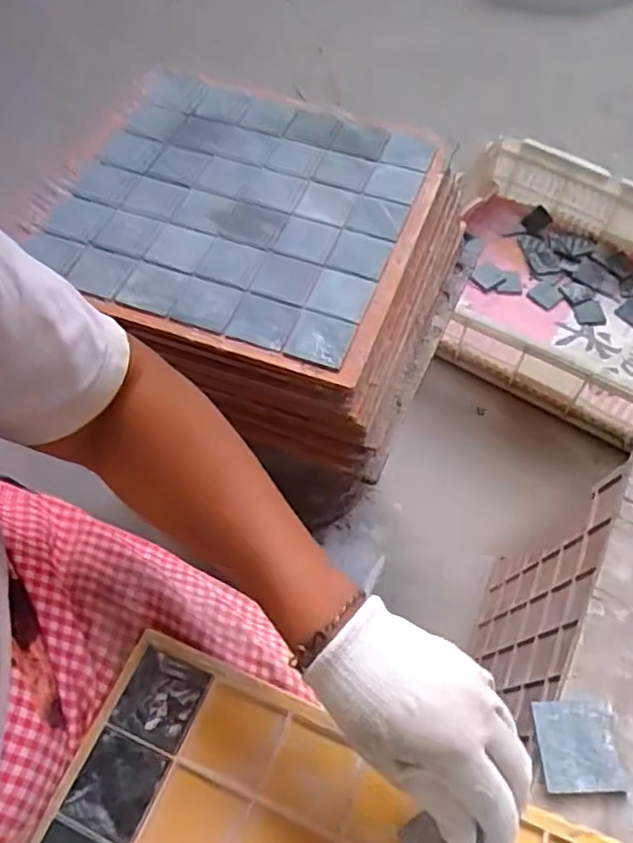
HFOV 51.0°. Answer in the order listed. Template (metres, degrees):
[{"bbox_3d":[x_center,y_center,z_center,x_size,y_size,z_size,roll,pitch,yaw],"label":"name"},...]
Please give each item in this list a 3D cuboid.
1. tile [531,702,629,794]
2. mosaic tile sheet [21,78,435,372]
[{"bbox_3d":[0.155,0.193,0.393,0.046,0.011,0.047,-2,60,-2],"label":"tile"},{"bbox_3d":[-0.074,-0.190,0.589,0.280,0.016,0.246,22,74,10],"label":"mosaic tile sheet"}]

